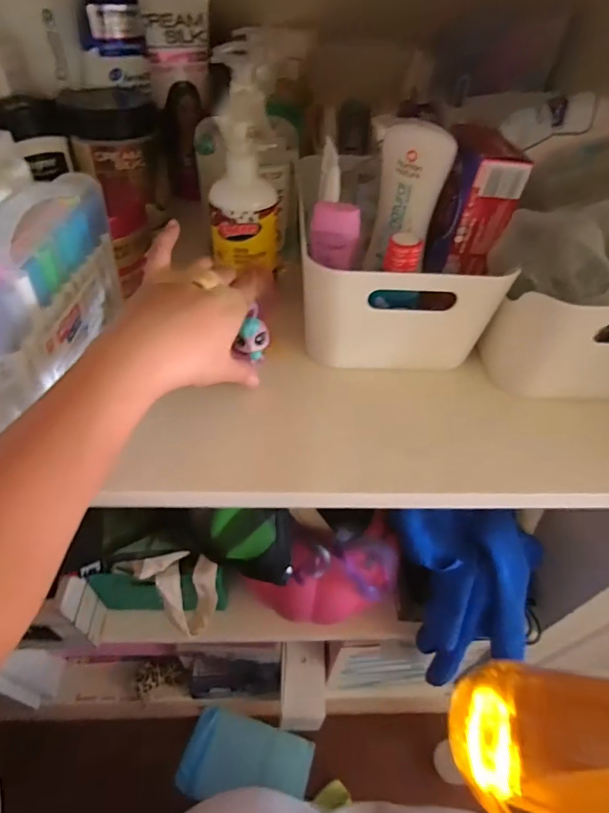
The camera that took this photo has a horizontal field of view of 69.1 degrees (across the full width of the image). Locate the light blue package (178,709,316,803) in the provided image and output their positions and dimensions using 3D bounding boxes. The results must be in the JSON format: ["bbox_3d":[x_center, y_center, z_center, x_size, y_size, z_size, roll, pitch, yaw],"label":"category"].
[{"bbox_3d":[-0.105,0.644,0.797,0.224,0.032,0.126,14,47,8],"label":"light blue package"}]

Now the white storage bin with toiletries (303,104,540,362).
[{"bbox_3d":[0.072,-0.145,0.391,0.171,0.167,0.192,-2,47,-6],"label":"white storage bin with toiletries"}]

